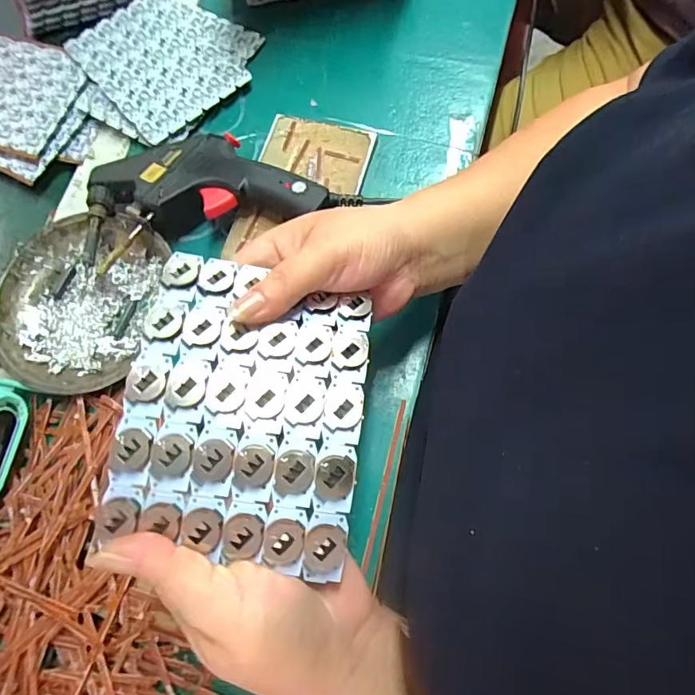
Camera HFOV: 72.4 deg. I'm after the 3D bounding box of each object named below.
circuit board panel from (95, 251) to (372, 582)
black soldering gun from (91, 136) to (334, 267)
[{"bbox_3d":[-0.047,0.024,0.222,0.107,0.012,0.135,9,71,-3],"label":"circuit board panel"},{"bbox_3d":[-0.113,-0.124,0.369,0.173,0.032,0.091,-15,73,-2],"label":"black soldering gun"}]

